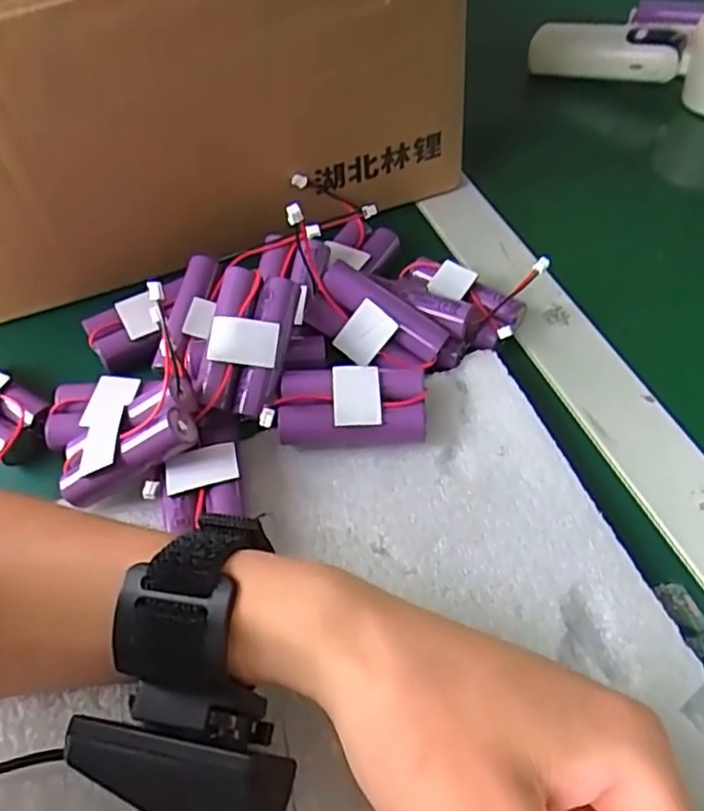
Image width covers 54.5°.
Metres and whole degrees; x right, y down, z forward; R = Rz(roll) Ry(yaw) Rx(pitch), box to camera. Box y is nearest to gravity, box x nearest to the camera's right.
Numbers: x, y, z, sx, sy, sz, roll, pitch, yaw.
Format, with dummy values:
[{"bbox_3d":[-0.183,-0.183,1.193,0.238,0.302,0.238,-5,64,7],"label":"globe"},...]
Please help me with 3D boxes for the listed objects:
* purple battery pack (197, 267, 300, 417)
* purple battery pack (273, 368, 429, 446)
[{"bbox_3d":[-0.047,-0.029,0.309,0.036,0.020,0.064,10,69,-2],"label":"purple battery pack"},{"bbox_3d":[0.000,0.001,0.312,0.065,0.026,0.032,-6,53,0],"label":"purple battery pack"}]

